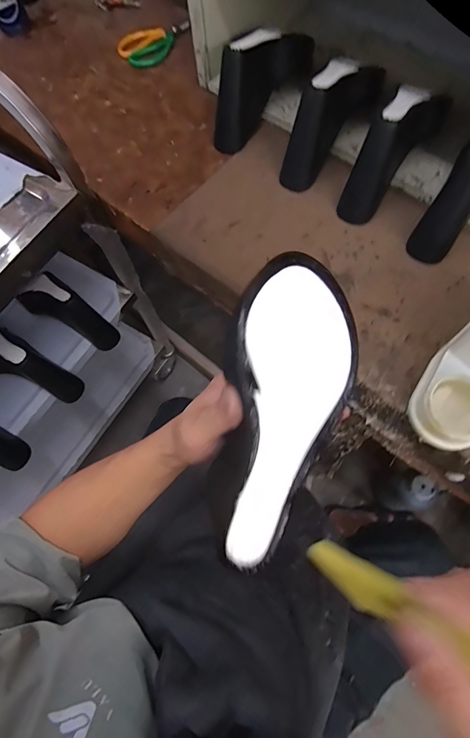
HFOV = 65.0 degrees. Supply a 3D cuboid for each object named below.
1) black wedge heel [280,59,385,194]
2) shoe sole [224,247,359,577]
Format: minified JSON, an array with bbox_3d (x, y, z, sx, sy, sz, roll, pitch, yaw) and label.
[{"bbox_3d":[0.143,-0.384,0.556,0.060,0.116,0.212,35,74,15],"label":"black wedge heel"},{"bbox_3d":[0.031,0.026,0.229,0.073,0.026,0.192,10,91,5],"label":"shoe sole"}]

